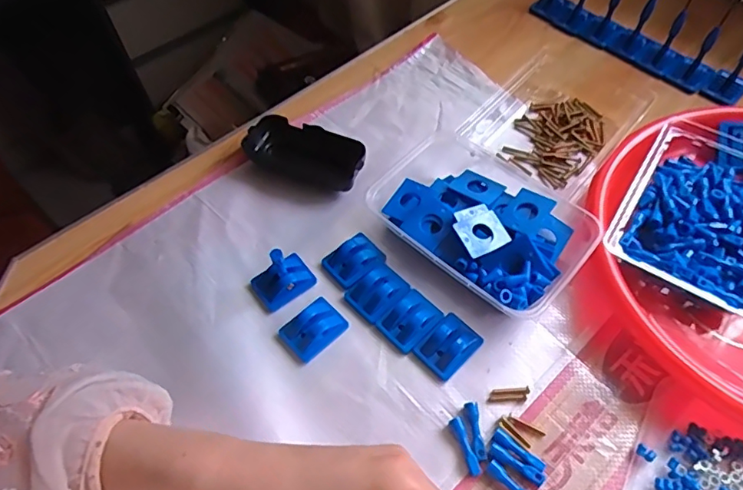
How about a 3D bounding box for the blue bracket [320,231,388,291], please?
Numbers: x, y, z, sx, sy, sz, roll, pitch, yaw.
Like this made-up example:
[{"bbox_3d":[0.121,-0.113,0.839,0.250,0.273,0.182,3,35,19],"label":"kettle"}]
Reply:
[{"bbox_3d":[-0.013,0.010,0.420,0.044,0.013,0.035,-36,63,-20],"label":"blue bracket"}]

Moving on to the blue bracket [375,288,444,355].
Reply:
[{"bbox_3d":[0.030,0.056,0.394,0.044,0.013,0.034,-39,64,-22],"label":"blue bracket"}]

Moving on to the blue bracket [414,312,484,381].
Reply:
[{"bbox_3d":[0.058,0.073,0.384,0.044,0.017,0.033,-40,64,-22],"label":"blue bracket"}]

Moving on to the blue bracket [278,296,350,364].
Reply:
[{"bbox_3d":[-0.044,0.062,0.390,0.045,0.010,0.033,-39,64,-22],"label":"blue bracket"}]

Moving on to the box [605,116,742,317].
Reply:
[{"bbox_3d":[0.279,-0.028,0.427,0.126,0.037,0.190,29,62,19],"label":"box"}]

